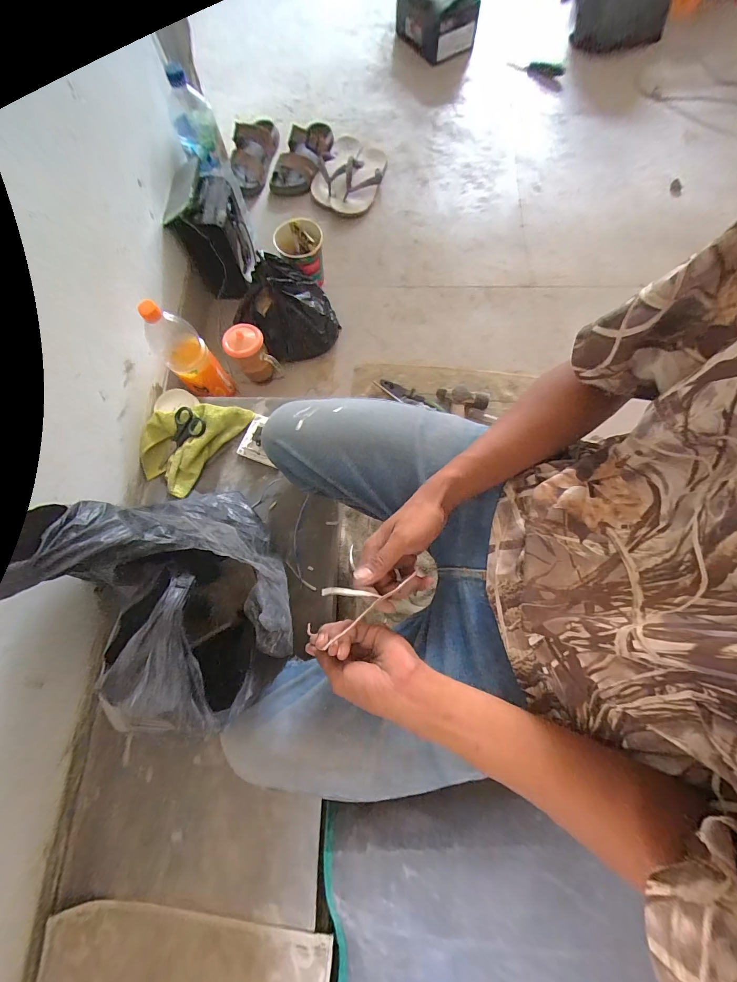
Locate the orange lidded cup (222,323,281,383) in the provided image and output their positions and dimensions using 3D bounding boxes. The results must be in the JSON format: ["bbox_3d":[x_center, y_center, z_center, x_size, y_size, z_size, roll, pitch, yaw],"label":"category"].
[{"bbox_3d":[-0.247,-0.286,0.753,0.079,0.109,0.081,-34,78,-7],"label":"orange lidded cup"}]

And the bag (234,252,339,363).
[{"bbox_3d":[-0.170,-0.392,0.787,0.190,0.156,0.164,-43,79,-9],"label":"bag"}]

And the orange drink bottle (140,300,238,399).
[{"bbox_3d":[-0.351,-0.263,0.686,0.084,0.237,0.092,-39,78,-8],"label":"orange drink bottle"}]

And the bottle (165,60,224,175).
[{"bbox_3d":[-0.341,-0.724,0.687,0.078,0.130,0.086,-21,76,-4],"label":"bottle"}]

